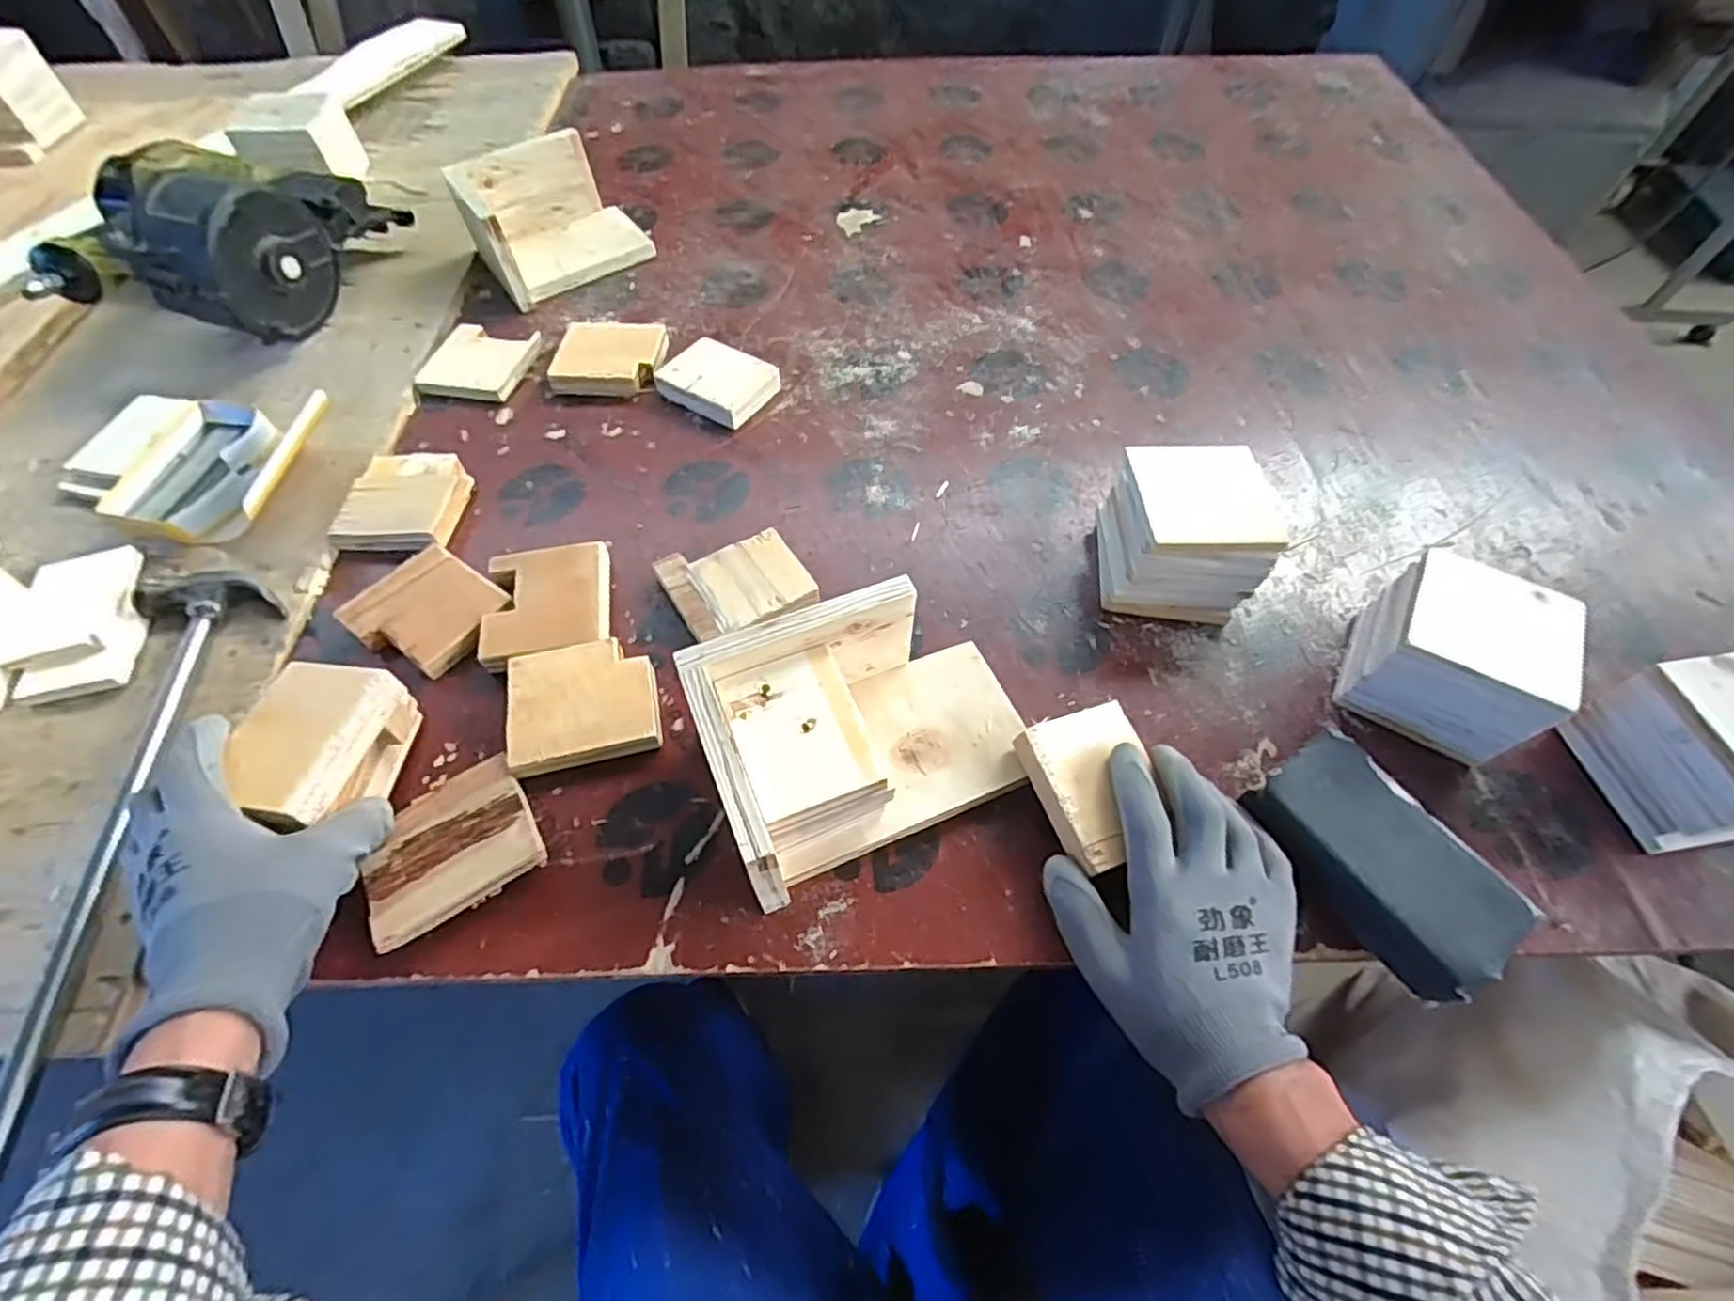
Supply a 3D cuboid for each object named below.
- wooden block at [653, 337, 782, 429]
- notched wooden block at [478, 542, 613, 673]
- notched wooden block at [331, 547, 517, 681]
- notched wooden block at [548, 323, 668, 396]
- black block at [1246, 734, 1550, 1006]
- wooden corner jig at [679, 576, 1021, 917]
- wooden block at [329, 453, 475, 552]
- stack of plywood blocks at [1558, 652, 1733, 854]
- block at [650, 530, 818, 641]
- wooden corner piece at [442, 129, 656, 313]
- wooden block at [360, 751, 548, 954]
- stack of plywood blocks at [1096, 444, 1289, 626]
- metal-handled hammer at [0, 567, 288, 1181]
[{"bbox_3d":[-0.134,-0.242,0.664,0.095,0.024,0.071,27,62,15],"label":"wooden block"},{"bbox_3d":[-0.231,-0.033,0.536,0.085,0.025,0.094,-10,59,-7],"label":"notched wooden block"},{"bbox_3d":[-0.317,-0.027,0.534,0.100,0.022,0.085,33,63,18],"label":"notched wooden block"},{"bbox_3d":[-0.239,-0.274,0.687,0.097,0.020,0.088,-4,58,-3],"label":"notched wooden block"},{"bbox_3d":[0.294,0.119,0.423,0.074,0.035,0.133,-28,62,-17],"label":"black block"},{"bbox_3d":[0.004,0.045,0.434,0.186,0.094,0.126,-20,60,-13],"label":"wooden corner jig"},{"bbox_3d":[-0.369,-0.119,0.592,0.088,0.022,0.096,2,58,0],"label":"wooden block"},{"bbox_3d":[0.516,0.061,0.449,0.085,0.093,0.101,-15,59,-10],"label":"stack of plywood blocks"},{"bbox_3d":[-0.093,-0.046,0.537,0.095,0.021,0.083,-23,61,-14],"label":"block"},{"bbox_3d":[-0.323,-0.446,0.754,0.165,0.088,0.119,-30,63,-18],"label":"wooden corner piece"},{"bbox_3d":[-0.243,0.114,0.431,0.091,0.027,0.088,-29,63,-18],"label":"wooden block"},{"bbox_3d":[0.227,-0.084,0.528,0.101,0.076,0.102,5,58,2],"label":"stack of plywood blocks"},{"bbox_3d":[-0.443,0.091,0.442,0.096,0.020,0.378,-7,59,-5],"label":"metal-handled hammer"}]

